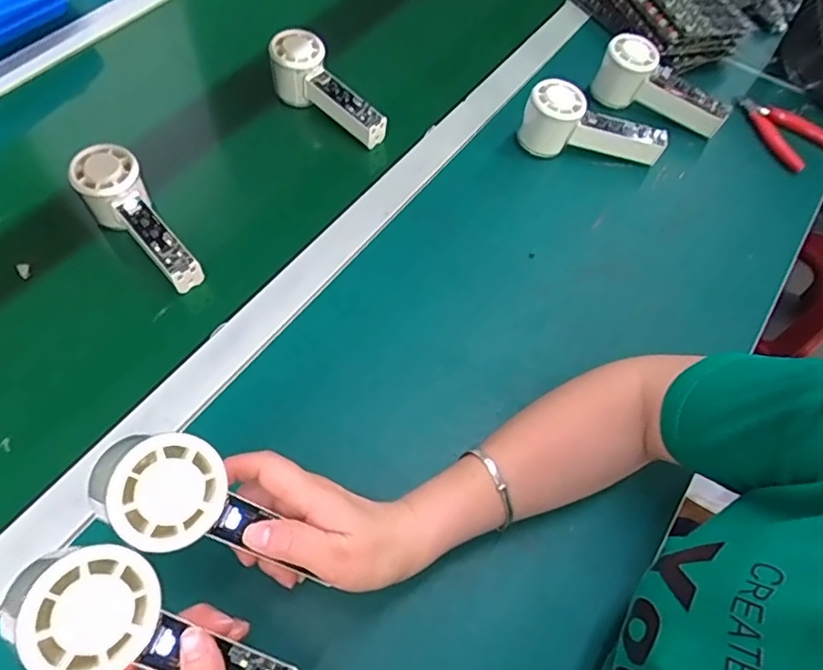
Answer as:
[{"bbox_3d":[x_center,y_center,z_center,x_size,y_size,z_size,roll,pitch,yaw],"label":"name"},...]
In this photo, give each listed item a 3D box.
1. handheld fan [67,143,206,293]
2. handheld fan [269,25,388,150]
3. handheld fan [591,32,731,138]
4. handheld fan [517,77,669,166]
[{"bbox_3d":[-0.245,-0.103,0.519,0.056,0.051,0.155,-40,87,-22],"label":"handheld fan"},{"bbox_3d":[-0.091,-0.264,0.624,0.160,0.065,0.054,43,66,4],"label":"handheld fan"},{"bbox_3d":[0.281,-0.278,0.651,0.150,0.066,0.050,27,62,-6],"label":"handheld fan"},{"bbox_3d":[0.192,-0.219,0.611,0.153,0.067,0.048,13,60,-11],"label":"handheld fan"}]

